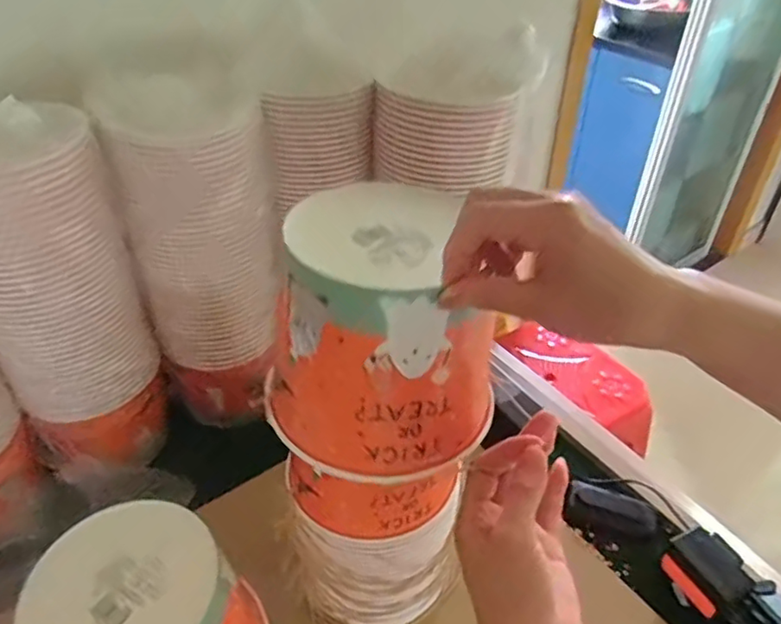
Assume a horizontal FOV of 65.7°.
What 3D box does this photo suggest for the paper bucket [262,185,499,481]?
[{"bbox_3d":[-0.004,0.008,0.391,0.117,0.128,0.139,-1,39,-3],"label":"paper bucket"}]

